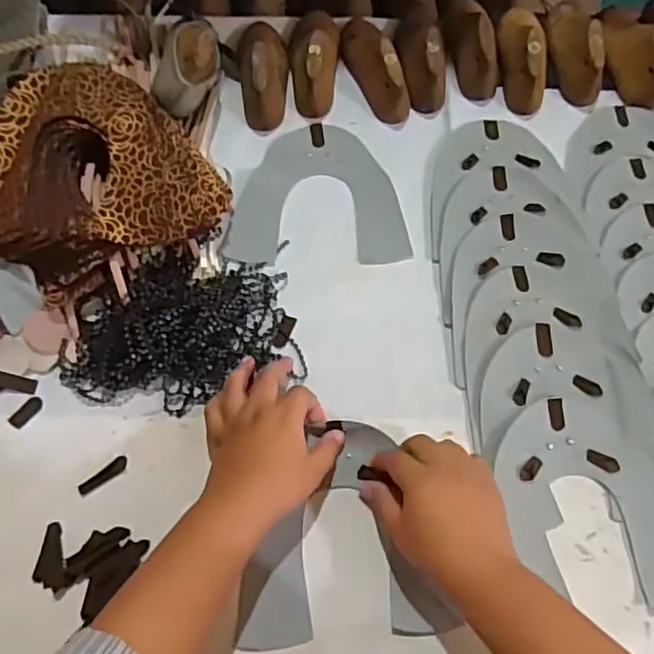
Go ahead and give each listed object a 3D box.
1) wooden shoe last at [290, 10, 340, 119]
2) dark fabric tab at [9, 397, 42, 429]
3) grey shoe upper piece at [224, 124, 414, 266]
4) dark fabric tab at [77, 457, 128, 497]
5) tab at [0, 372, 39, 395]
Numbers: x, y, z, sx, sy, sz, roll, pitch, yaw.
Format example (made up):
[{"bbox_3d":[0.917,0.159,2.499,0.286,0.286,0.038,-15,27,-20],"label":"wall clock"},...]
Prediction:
[{"bbox_3d":[-0.014,-0.284,0.627,0.051,0.057,0.136,3,64,0],"label":"wooden shoe last"},{"bbox_3d":[-0.238,0.067,0.482,0.012,0.004,0.027,33,68,13],"label":"dark fabric tab"},{"bbox_3d":[-0.010,-0.130,0.585,0.161,0.005,0.157,-2,66,-4],"label":"grey shoe upper piece"},{"bbox_3d":[-0.168,0.112,0.460,0.039,0.004,0.010,-36,71,-17],"label":"dark fabric tab"},{"bbox_3d":[-0.252,0.045,0.491,0.036,0.004,0.013,14,81,-10],"label":"tab"}]

